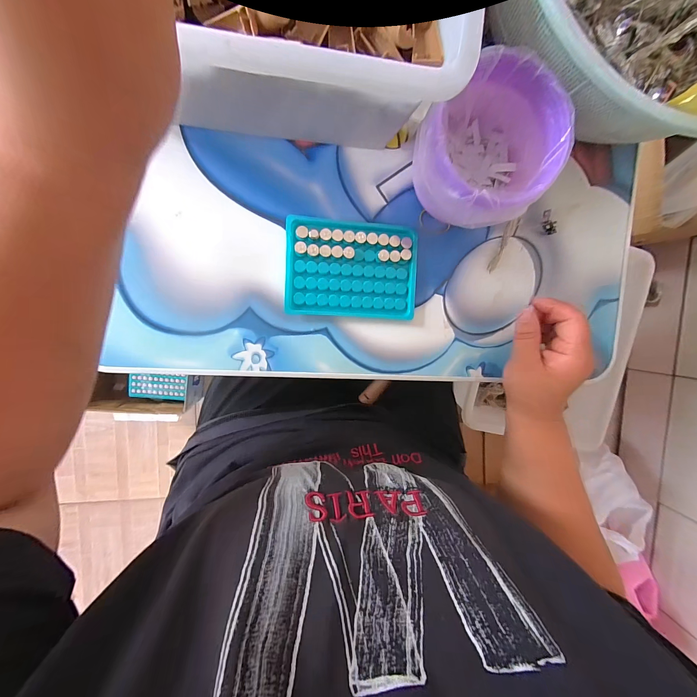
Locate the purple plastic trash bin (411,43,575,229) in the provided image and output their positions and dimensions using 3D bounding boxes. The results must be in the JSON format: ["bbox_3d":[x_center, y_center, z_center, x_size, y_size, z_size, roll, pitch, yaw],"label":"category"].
[{"bbox_3d":[0.116,-0.168,0.264,0.102,0.090,0.115,43,88,-9],"label":"purple plastic trash bin"}]

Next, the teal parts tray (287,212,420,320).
[{"bbox_3d":[0.004,-0.080,0.296,0.130,0.011,0.095,2,95,-8],"label":"teal parts tray"}]

